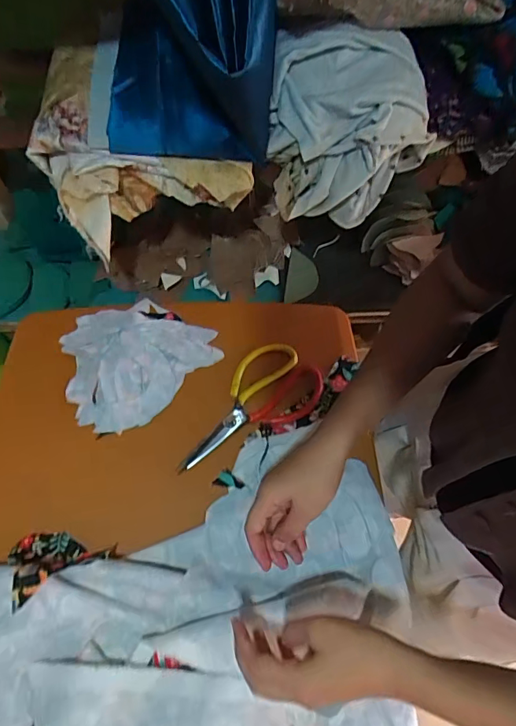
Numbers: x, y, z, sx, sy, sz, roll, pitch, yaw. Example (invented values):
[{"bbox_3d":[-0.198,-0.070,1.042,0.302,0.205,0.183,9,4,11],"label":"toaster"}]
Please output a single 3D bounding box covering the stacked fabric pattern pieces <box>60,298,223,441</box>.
[{"bbox_3d":[-0.155,-0.011,0.603,0.193,0.015,0.177,-17,66,-8],"label":"stacked fabric pattern pieces"}]

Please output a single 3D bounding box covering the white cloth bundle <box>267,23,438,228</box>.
[{"bbox_3d":[0.107,-0.279,0.544,0.184,0.163,0.125,-1,64,-1],"label":"white cloth bundle"}]

